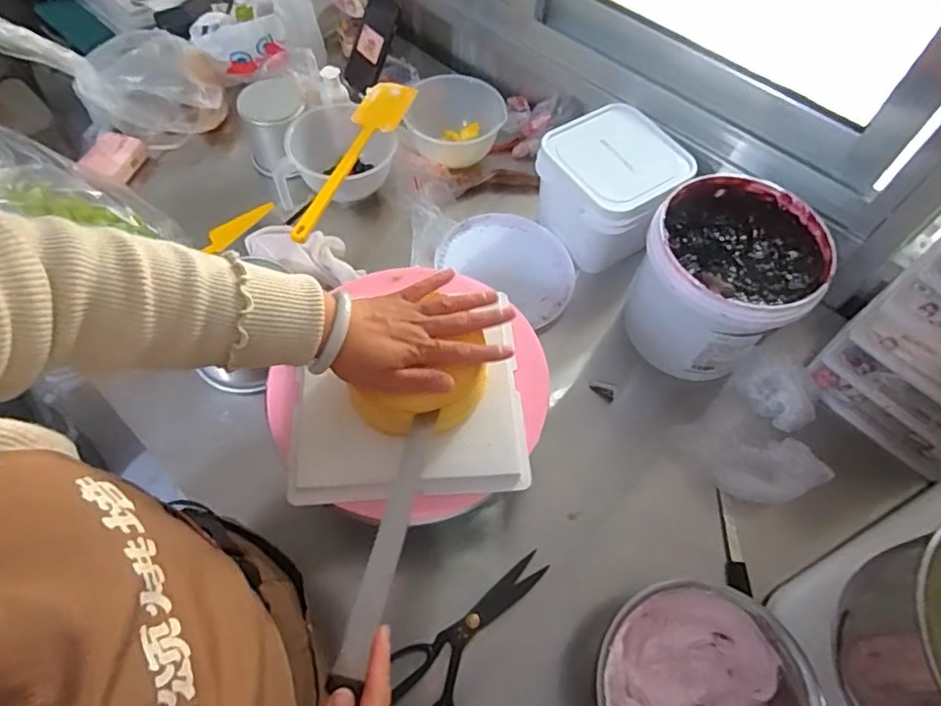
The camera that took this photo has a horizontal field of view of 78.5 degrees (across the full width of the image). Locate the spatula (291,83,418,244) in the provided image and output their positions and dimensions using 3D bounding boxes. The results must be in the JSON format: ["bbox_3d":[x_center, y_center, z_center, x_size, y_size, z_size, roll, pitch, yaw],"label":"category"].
[{"bbox_3d":[-0.169,-0.276,0.813,0.074,0.026,0.329,17,62,8],"label":"spatula"}]

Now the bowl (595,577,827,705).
[{"bbox_3d":[0.217,0.329,0.551,0.195,0.074,0.194,1,60,-1],"label":"bowl"}]

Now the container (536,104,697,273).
[{"bbox_3d":[0.198,-0.231,0.830,0.168,0.144,0.169,-36,67,-19],"label":"container"}]

